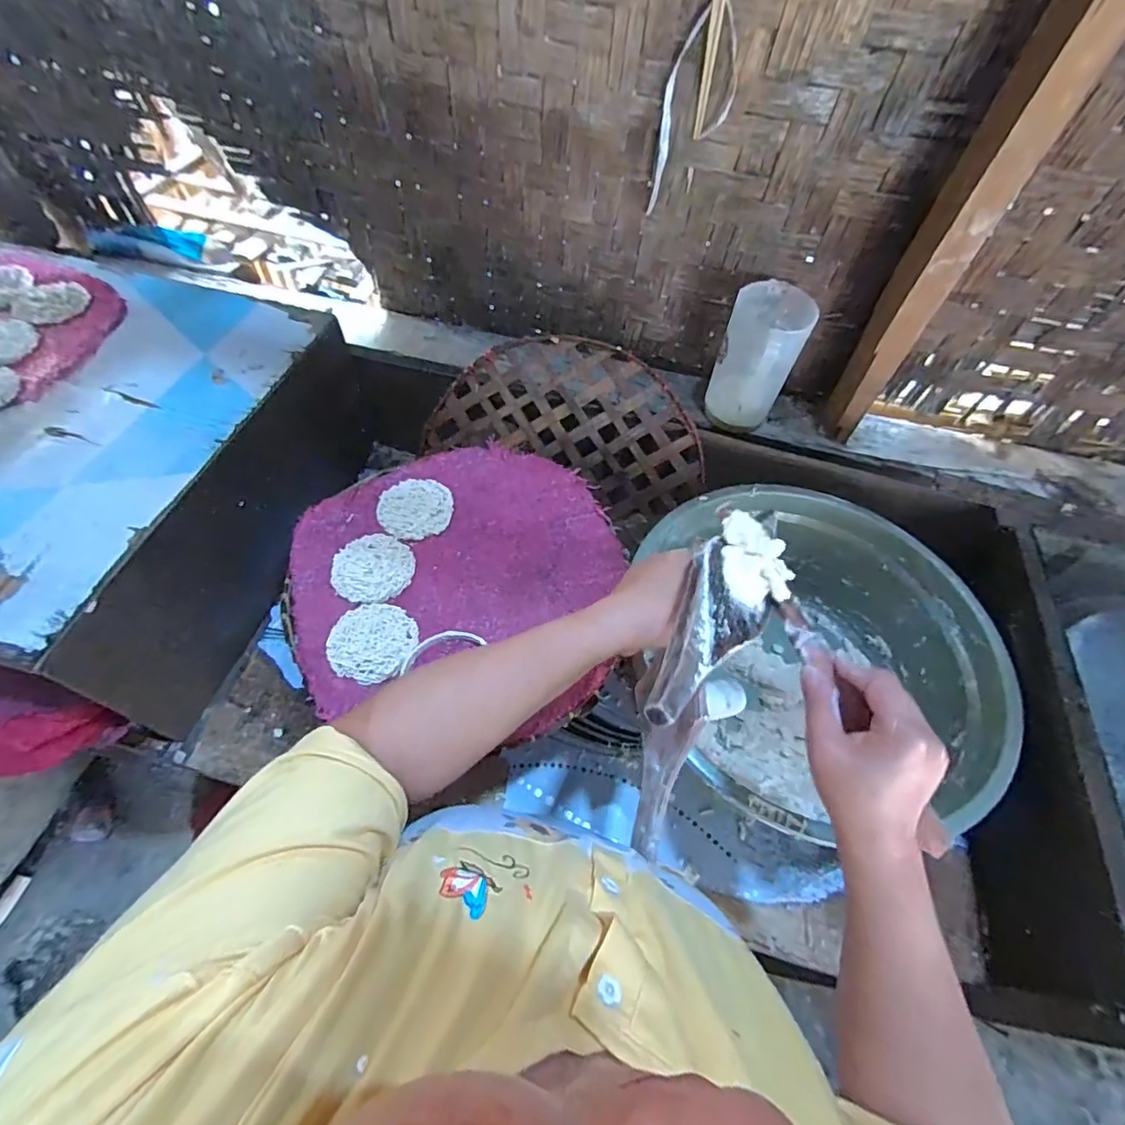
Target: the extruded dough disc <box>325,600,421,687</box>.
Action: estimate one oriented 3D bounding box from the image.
[{"bbox_3d":[-0.177,0.073,0.499,0.075,0.010,0.076,1,58,-2],"label":"extruded dough disc"}]

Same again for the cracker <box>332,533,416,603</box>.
[{"bbox_3d":[-0.193,0.005,0.542,0.077,0.005,0.077,1,58,-2],"label":"cracker"}]

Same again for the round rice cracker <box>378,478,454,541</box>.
[{"bbox_3d":[-0.162,-0.060,0.587,0.077,0.008,0.080,1,58,-2],"label":"round rice cracker"}]

